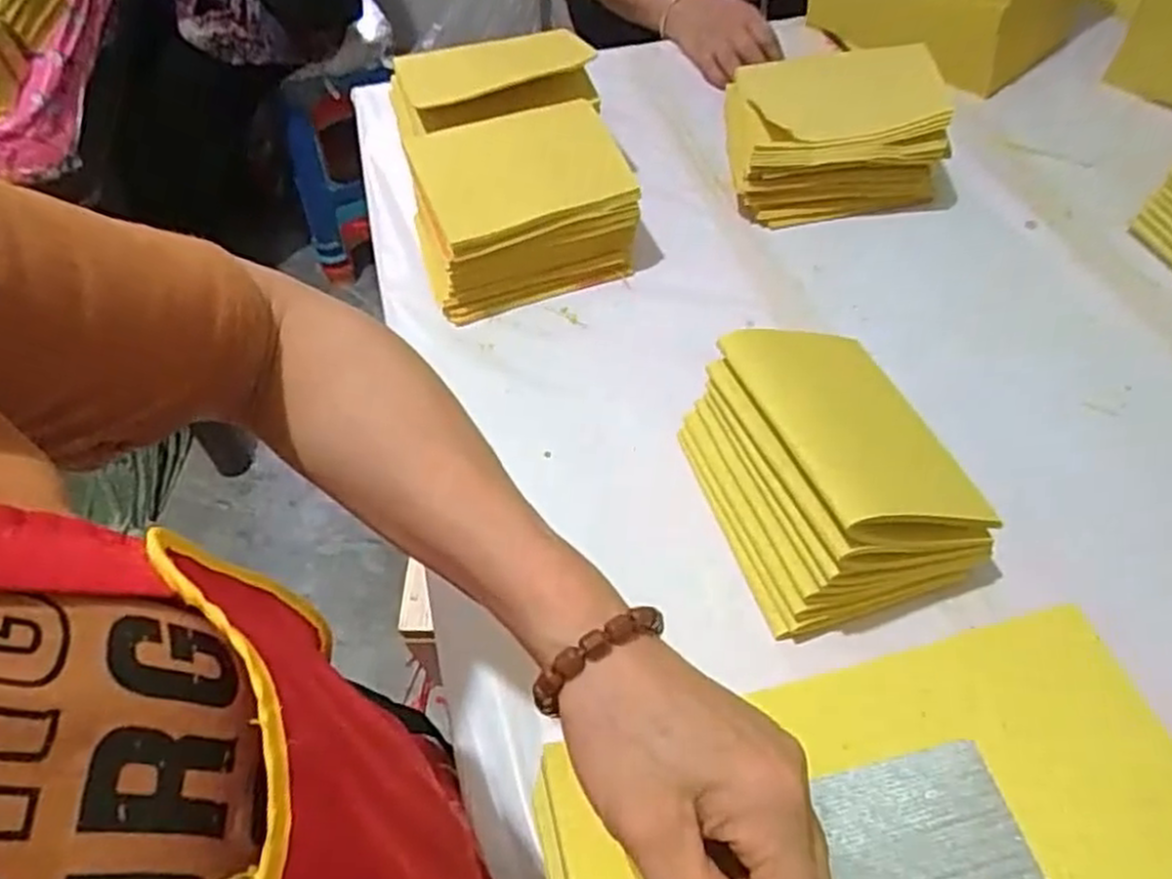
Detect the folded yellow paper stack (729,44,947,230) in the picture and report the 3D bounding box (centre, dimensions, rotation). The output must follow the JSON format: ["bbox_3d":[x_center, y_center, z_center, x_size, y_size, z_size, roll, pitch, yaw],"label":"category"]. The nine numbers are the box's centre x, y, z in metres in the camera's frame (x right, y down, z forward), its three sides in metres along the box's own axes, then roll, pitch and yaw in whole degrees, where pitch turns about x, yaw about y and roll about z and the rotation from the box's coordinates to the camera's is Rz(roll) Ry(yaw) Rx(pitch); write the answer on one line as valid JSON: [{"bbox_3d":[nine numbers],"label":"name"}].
[{"bbox_3d":[0.215,-0.270,0.686,0.178,0.101,0.115,-2,53,1],"label":"folded yellow paper stack"}]

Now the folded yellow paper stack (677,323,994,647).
[{"bbox_3d":[0.141,0.012,0.465,0.115,0.114,0.164,-17,54,-10],"label":"folded yellow paper stack"}]

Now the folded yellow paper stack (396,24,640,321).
[{"bbox_3d":[-0.065,-0.239,0.659,0.171,0.114,0.241,-12,54,-6],"label":"folded yellow paper stack"}]

